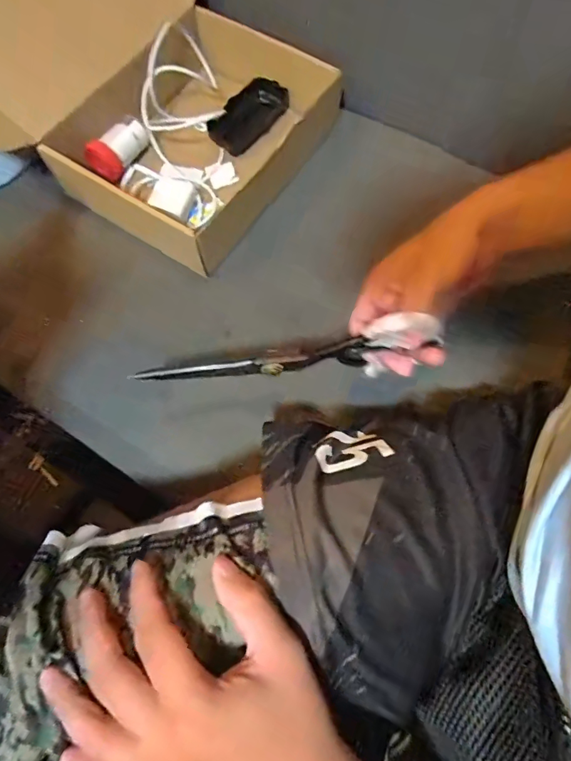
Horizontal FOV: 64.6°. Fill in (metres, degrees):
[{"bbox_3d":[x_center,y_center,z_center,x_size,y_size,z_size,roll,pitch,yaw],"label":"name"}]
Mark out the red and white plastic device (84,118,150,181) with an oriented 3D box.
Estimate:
[{"bbox_3d":[-0.188,-0.264,0.516,0.038,0.038,0.073,40,75,14],"label":"red and white plastic device"}]

